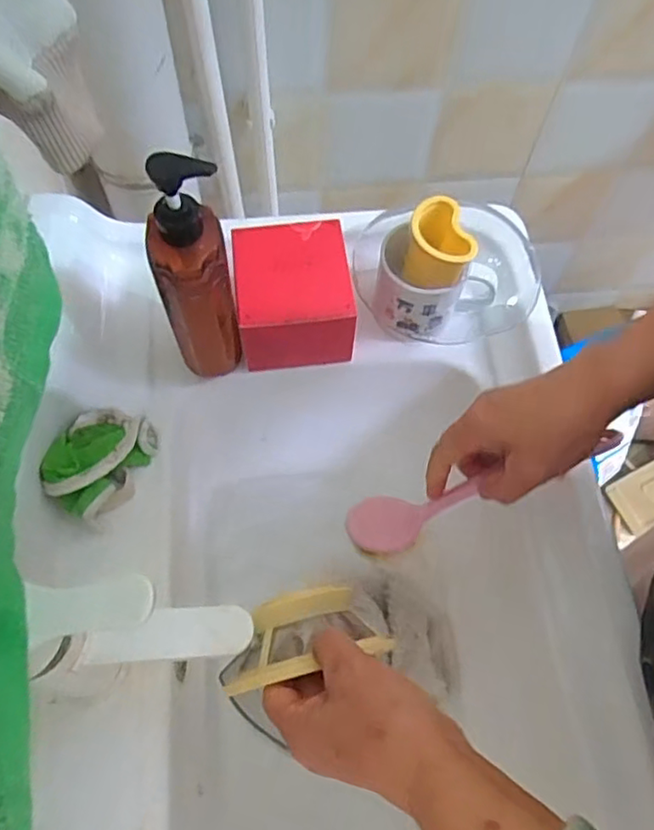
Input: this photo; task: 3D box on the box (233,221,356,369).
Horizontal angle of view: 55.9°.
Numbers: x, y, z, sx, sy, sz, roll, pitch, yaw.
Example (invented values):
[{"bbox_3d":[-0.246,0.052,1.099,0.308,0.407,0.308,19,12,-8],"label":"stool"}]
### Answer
[{"bbox_3d":[-0.028,-0.106,0.552,0.101,0.078,0.103,-5,64,-5],"label":"box"}]

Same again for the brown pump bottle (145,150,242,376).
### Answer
[{"bbox_3d":[-0.099,-0.101,0.461,0.053,0.201,0.056,-11,65,-8],"label":"brown pump bottle"}]

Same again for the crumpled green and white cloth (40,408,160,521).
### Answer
[{"bbox_3d":[-0.188,0.034,0.504,0.064,0.056,0.098,20,65,8],"label":"crumpled green and white cloth"}]

